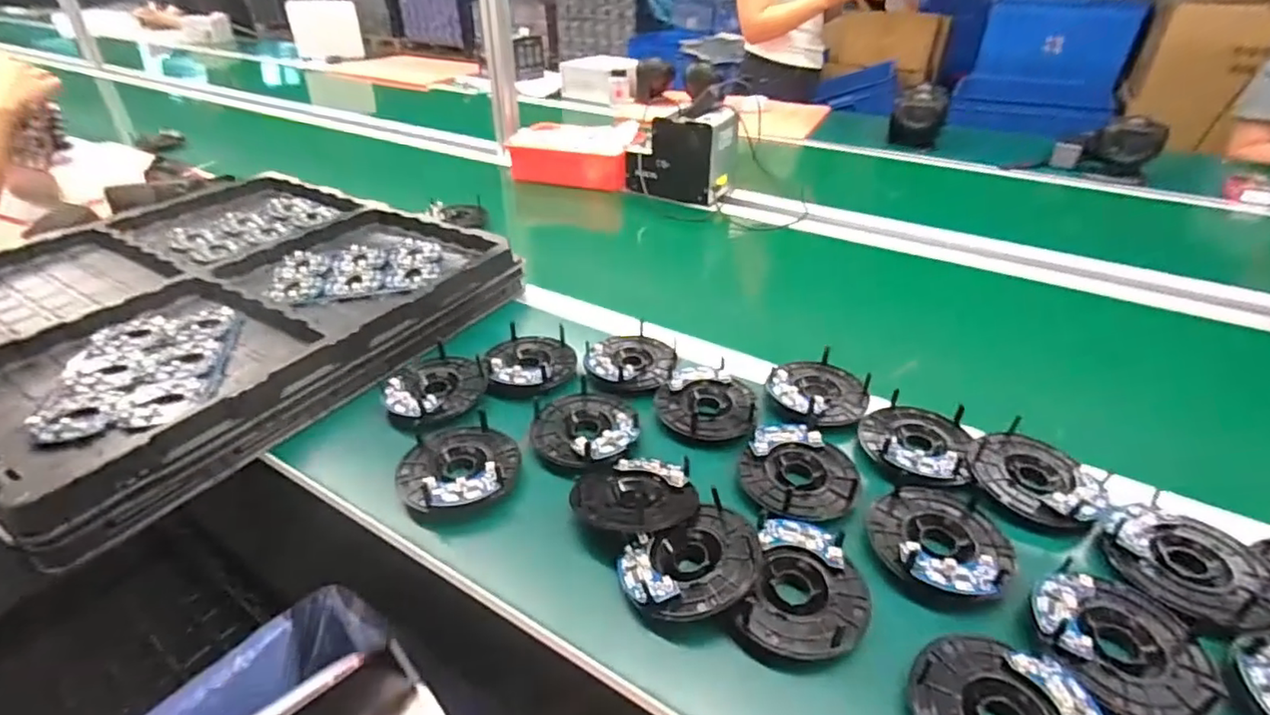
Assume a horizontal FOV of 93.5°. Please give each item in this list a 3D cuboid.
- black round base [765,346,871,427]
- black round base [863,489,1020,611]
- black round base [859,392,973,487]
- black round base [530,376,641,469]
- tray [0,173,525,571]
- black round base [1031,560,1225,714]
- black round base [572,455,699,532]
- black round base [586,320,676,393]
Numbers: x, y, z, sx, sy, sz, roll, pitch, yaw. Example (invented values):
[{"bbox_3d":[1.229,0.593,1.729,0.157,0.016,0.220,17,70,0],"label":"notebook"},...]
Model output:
[{"bbox_3d":[0.186,0.032,0.602,0.111,0.025,0.091,-21,41,-28],"label":"black round base"},{"bbox_3d":[0.230,0.139,0.455,0.095,0.030,0.103,0,36,0],"label":"black round base"},{"bbox_3d":[0.258,0.073,0.540,0.095,0.021,0.101,0,36,0],"label":"black round base"},{"bbox_3d":[-0.045,0.060,0.552,0.097,0.019,0.101,0,36,0],"label":"black round base"},{"bbox_3d":[-0.532,-0.086,0.728,0.586,0.055,0.526,22,40,26],"label":"tray"},{"bbox_3d":[0.318,0.181,0.386,0.100,0.024,0.097,0,36,0],"label":"black round base"},{"bbox_3d":[0.000,0.114,0.484,0.102,0.028,0.085,-8,21,-19],"label":"black round base"},{"bbox_3d":[-0.003,-0.001,0.648,0.097,0.024,0.110,1,36,0],"label":"black round base"}]

